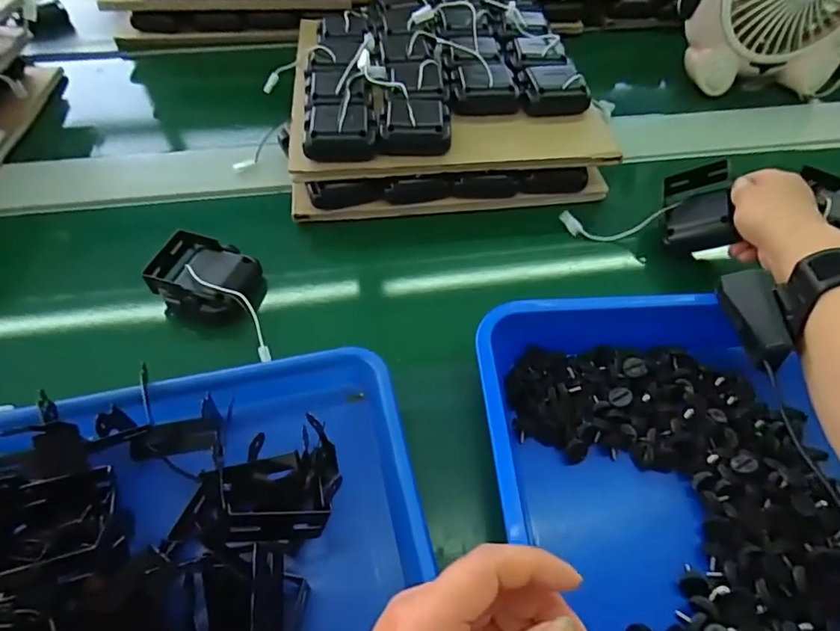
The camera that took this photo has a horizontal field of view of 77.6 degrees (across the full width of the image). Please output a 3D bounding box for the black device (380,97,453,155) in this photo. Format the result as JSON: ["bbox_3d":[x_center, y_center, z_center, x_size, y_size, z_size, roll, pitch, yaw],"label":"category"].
[{"bbox_3d":[-0.004,-0.190,0.520,0.070,0.034,0.057,-3,51,-4],"label":"black device"}]

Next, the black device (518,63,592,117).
[{"bbox_3d":[0.146,-0.250,0.577,0.069,0.031,0.069,-11,49,-4],"label":"black device"}]

